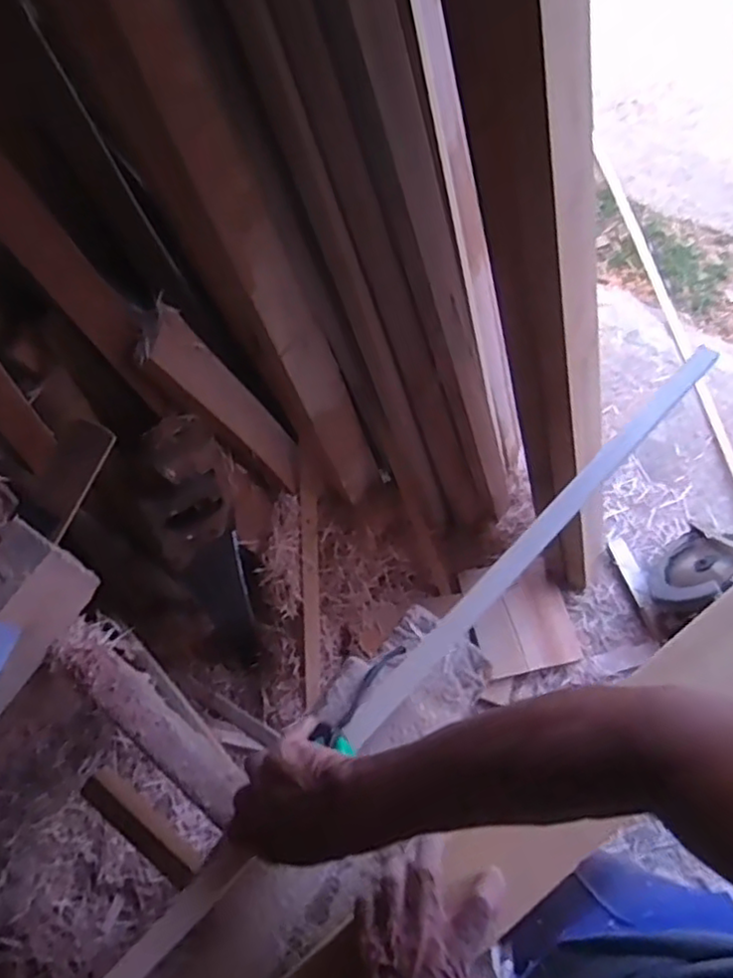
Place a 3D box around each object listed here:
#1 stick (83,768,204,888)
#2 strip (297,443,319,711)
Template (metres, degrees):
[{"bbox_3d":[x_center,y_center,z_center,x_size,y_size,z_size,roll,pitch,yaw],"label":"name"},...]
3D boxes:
[{"bbox_3d":[-0.261,0.393,0.787,0.165,0.023,0.039,35,71,16],"label":"stick"},{"bbox_3d":[-0.103,0.168,1.207,0.030,0.022,0.479,0,105,2],"label":"strip"}]

